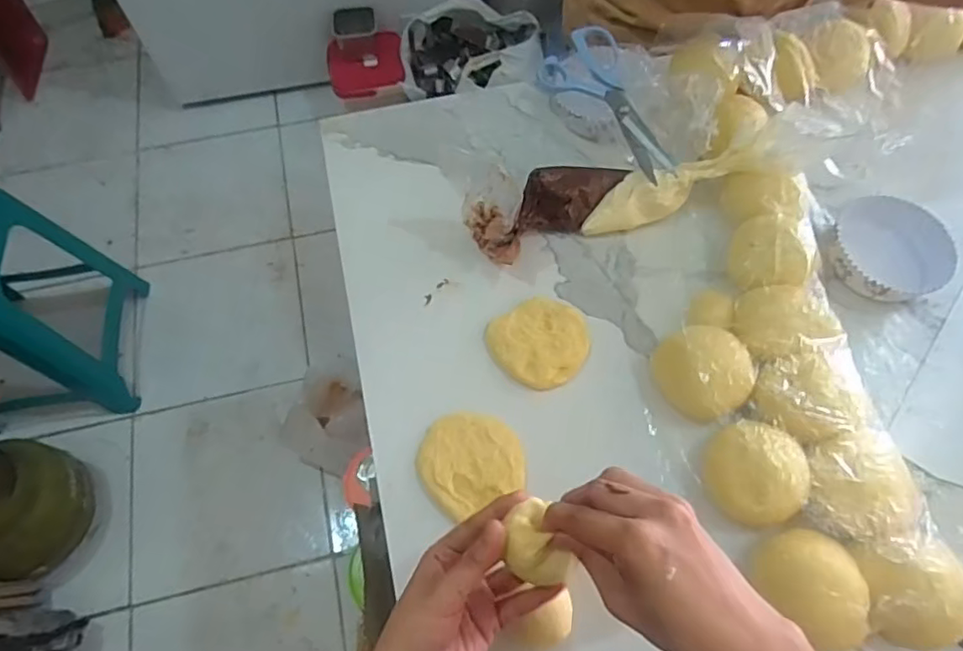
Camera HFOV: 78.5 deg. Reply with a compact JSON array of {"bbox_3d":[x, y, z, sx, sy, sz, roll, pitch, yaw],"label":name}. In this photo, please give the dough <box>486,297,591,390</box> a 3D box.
[{"bbox_3d":[0.053,0.013,0.515,0.083,0.010,0.079,0,64,0],"label":"dough"}]

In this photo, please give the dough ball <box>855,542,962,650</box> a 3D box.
[{"bbox_3d":[0.298,0.188,0.411,0.069,0.054,0.063,0,64,0],"label":"dough ball"}]

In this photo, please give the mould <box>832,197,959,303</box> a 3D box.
[{"bbox_3d":[0.371,-0.067,0.534,0.096,0.035,0.094,0,64,0],"label":"mould"}]

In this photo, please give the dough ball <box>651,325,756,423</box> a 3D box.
[{"bbox_3d":[0.183,0.037,0.476,0.070,0.038,0.077,-16,65,-7],"label":"dough ball"}]

